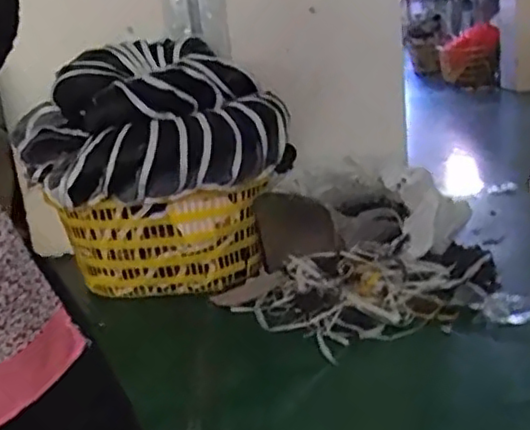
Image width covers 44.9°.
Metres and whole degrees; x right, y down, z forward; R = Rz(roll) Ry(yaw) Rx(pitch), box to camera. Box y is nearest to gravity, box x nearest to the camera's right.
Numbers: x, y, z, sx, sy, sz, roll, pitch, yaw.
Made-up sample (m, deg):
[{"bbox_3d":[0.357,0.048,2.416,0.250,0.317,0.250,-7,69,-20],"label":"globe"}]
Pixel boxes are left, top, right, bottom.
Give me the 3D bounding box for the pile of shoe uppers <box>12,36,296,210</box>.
[{"bbox_3d":[-0.263,-0.243,1.605,0.619,0.320,0.411,-14,19,-29],"label":"pile of shoe uppers"}]

